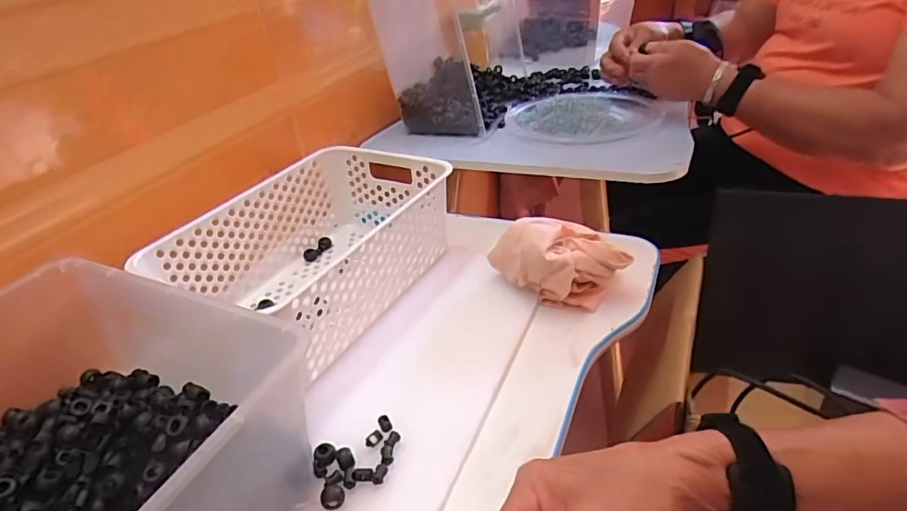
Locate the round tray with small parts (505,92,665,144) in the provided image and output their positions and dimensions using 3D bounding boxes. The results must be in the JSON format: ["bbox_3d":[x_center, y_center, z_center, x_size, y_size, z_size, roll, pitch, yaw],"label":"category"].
[{"bbox_3d":[0.201,-0.227,0.830,0.229,0.029,0.225,3,36,15],"label":"round tray with small parts"}]

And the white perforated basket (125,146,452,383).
[{"bbox_3d":[-0.150,-0.005,0.594,0.209,0.113,0.292,12,39,26],"label":"white perforated basket"}]

